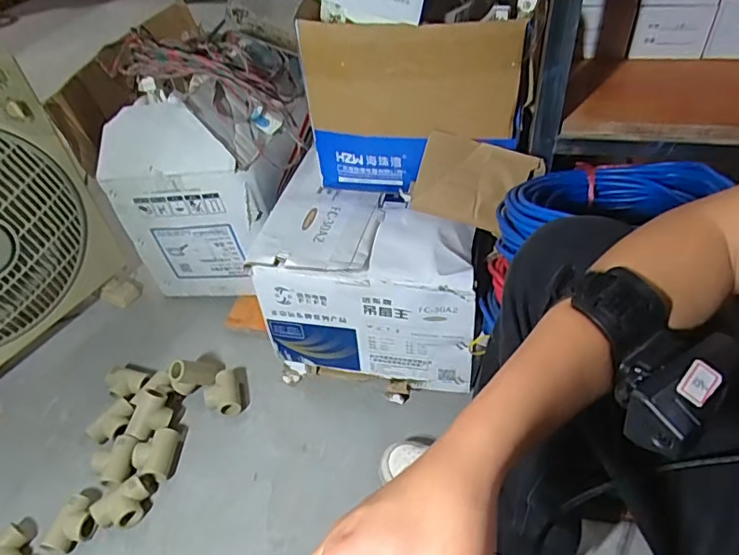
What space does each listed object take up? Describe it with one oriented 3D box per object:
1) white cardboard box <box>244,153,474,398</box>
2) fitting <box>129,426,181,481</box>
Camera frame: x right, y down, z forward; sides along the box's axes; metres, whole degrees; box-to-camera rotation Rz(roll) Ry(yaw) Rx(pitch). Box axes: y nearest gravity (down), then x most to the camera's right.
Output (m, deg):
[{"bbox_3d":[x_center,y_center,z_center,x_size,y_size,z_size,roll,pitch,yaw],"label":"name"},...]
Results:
[{"bbox_3d":[0.010,0.006,0.796,0.299,0.214,0.213,9,45,15],"label":"white cardboard box"},{"bbox_3d":[-0.304,0.250,0.751,0.058,0.033,0.069,0,44,5],"label":"fitting"}]

